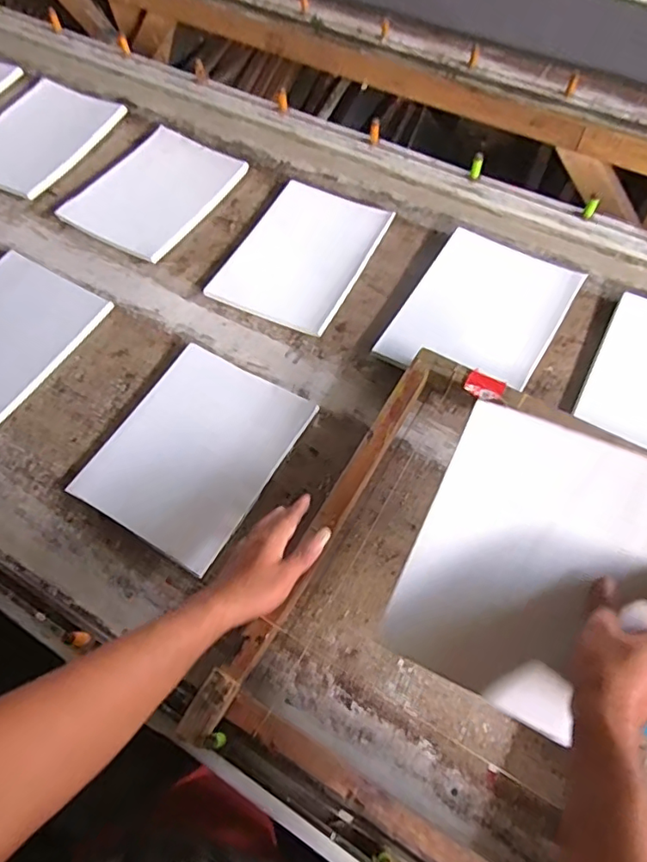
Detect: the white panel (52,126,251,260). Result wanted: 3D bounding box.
[{"bbox_3d":[-0.301,-0.425,0.974,0.231,0.016,0.263,31,70,15],"label":"white panel"}]

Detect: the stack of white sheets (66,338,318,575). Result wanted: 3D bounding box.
[{"bbox_3d":[-0.175,0.024,0.758,0.224,0.014,0.274,28,70,14],"label":"stack of white sheets"}]

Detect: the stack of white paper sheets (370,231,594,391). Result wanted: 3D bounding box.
[{"bbox_3d":[0.237,-0.177,0.829,0.213,0.026,0.272,30,70,15],"label":"stack of white paper sheets"}]

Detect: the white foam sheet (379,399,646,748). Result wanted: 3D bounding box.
[{"bbox_3d":[0.201,0.123,0.527,0.212,0.026,0.269,23,81,20],"label":"white foam sheet"}]

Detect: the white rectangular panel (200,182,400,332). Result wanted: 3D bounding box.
[{"bbox_3d":[-0.037,-0.289,0.902,0.205,0.015,0.266,24,69,13],"label":"white rectangular panel"}]

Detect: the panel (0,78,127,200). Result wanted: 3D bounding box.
[{"bbox_3d":[-0.551,-0.565,1.047,0.229,0.020,0.278,29,70,15],"label":"panel"}]

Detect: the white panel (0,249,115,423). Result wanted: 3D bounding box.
[{"bbox_3d":[-0.501,-0.146,0.846,0.224,0.016,0.268,28,70,14],"label":"white panel"}]

